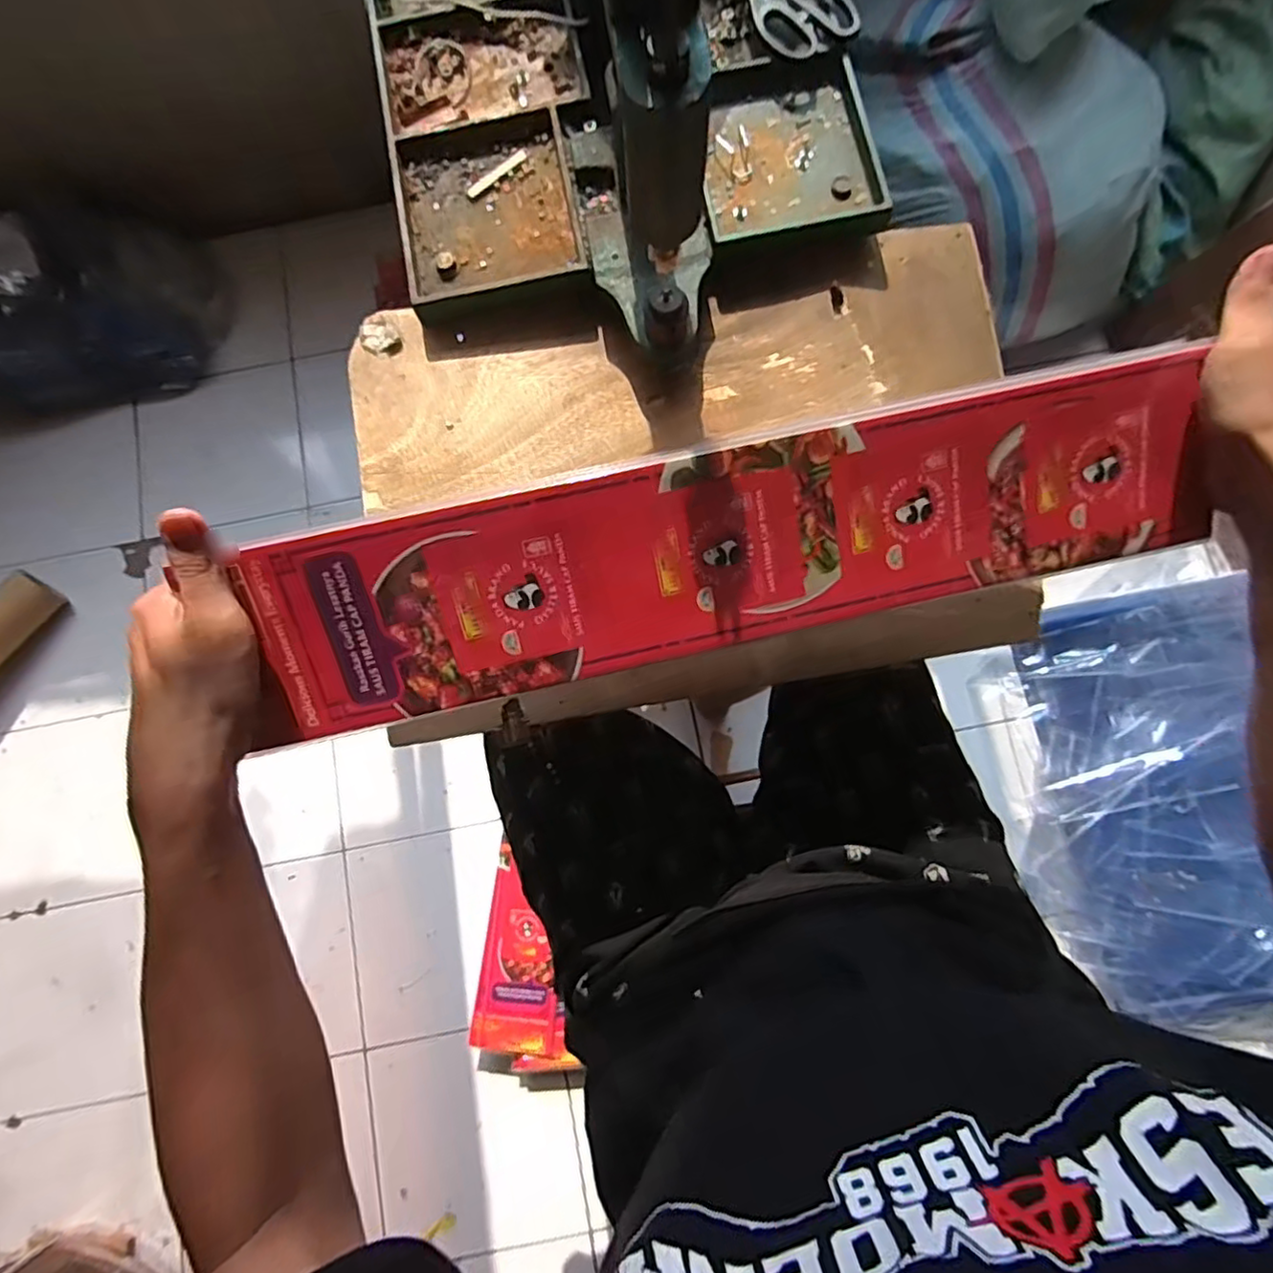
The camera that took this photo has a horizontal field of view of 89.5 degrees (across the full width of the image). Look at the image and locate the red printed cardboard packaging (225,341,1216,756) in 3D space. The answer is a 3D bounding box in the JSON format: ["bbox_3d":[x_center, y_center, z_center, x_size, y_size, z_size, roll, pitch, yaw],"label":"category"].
[{"bbox_3d":[0.057,-0.052,0.351,0.518,0.005,0.115,-13,107,-3],"label":"red printed cardboard packaging"}]

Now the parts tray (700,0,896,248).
[{"bbox_3d":[0.098,-0.467,0.498,0.120,0.031,0.360,-8,80,-1],"label":"parts tray"}]

